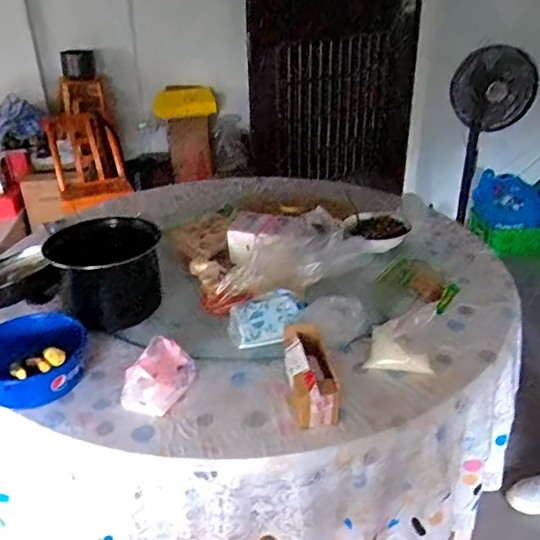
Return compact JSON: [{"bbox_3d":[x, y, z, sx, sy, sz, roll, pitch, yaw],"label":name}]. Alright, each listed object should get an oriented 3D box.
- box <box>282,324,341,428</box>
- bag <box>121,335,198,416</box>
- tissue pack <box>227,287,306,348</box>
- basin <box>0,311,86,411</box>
[{"bbox_3d":[0.071,0.174,1.001,0.087,0.081,0.193,-2,29,-3],"label":"box"},{"bbox_3d":[-0.194,0.185,1.011,0.083,0.077,0.127,12,31,23],"label":"bag"},{"bbox_3d":[-0.006,0.094,1.114,0.145,0.036,0.098,-11,70,-9],"label":"tissue pack"},{"bbox_3d":[-0.439,0.165,1.047,0.192,0.093,0.192,-1,29,0],"label":"basin"}]

